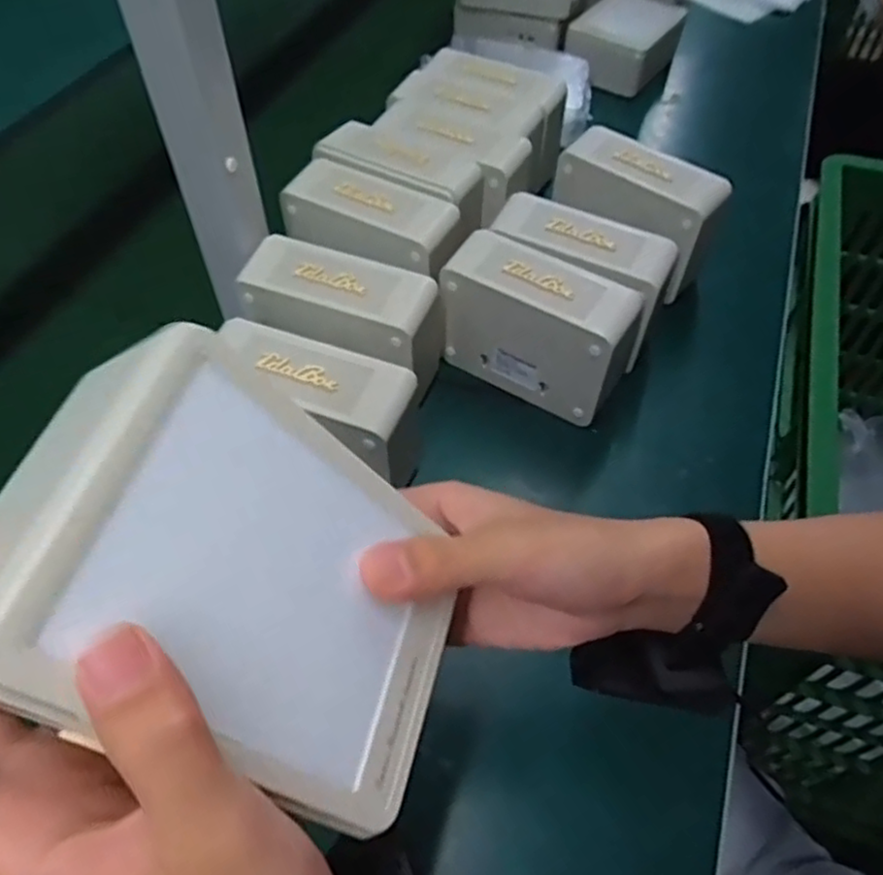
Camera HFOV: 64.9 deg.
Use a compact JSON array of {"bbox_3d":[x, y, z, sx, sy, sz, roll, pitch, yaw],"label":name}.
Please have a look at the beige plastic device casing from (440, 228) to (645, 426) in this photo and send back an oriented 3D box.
[{"bbox_3d":[0.071,-0.082,0.525,0.138,0.099,0.052,27,57,17],"label":"beige plastic device casing"}]

